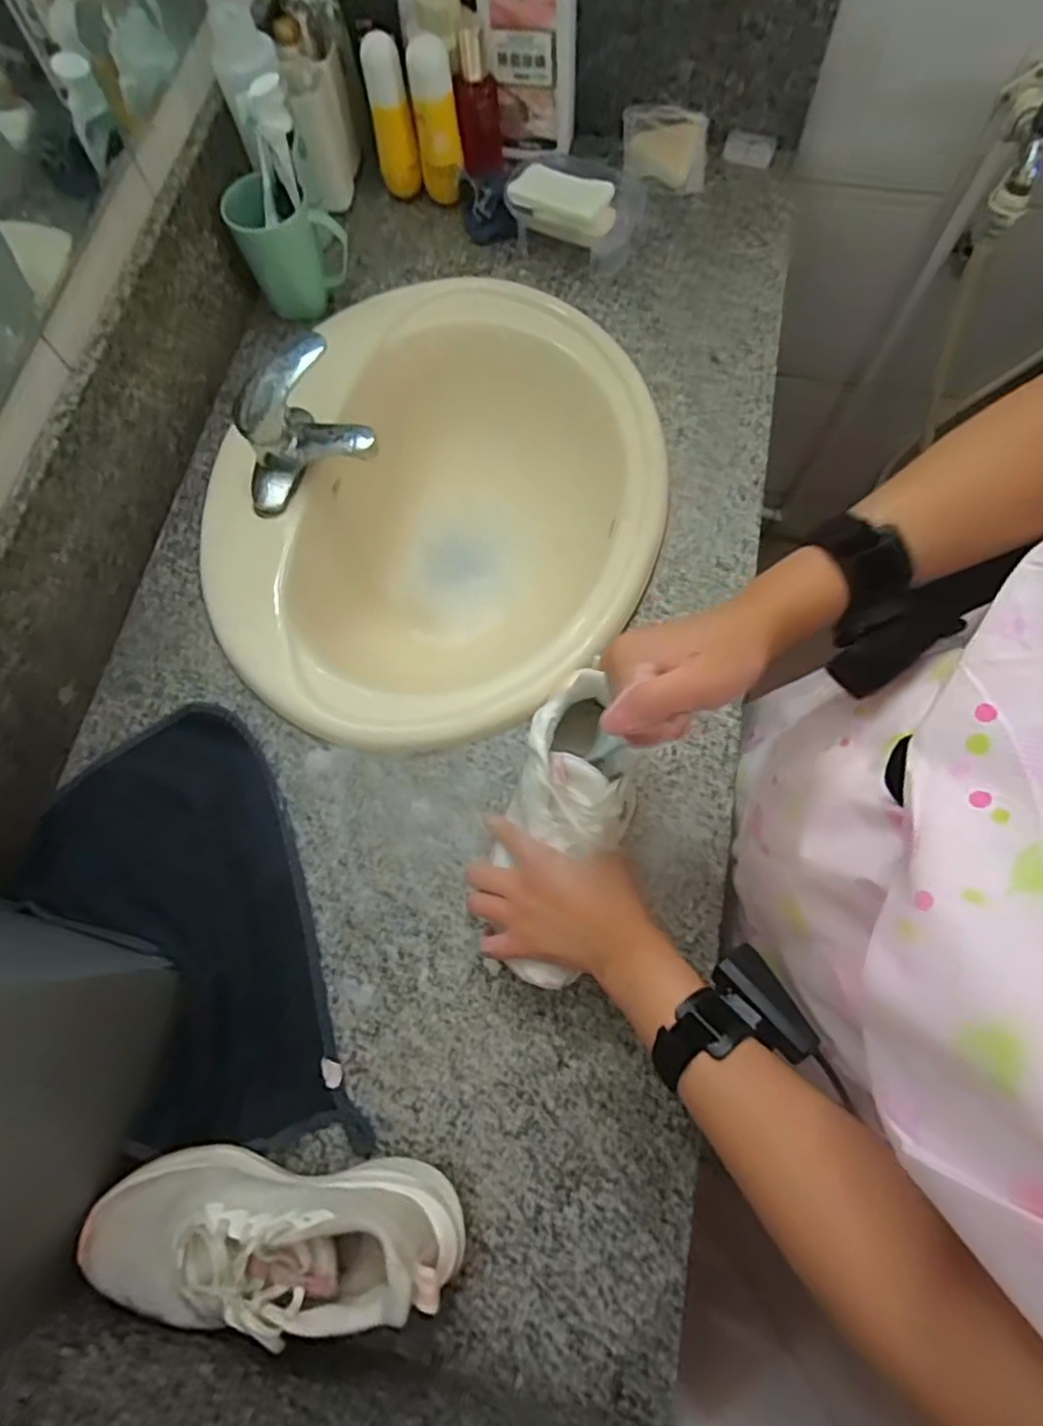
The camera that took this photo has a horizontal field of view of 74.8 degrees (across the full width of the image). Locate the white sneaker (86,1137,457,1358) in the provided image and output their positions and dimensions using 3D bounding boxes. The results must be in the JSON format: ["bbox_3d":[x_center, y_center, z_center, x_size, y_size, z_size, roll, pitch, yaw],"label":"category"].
[{"bbox_3d":[-0.166,0.354,0.459,0.249,0.092,0.091,-3,73,2],"label":"white sneaker"}]

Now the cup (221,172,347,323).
[{"bbox_3d":[-0.241,-0.489,0.716,0.101,0.110,0.072,-26,73,-6],"label":"cup"}]

